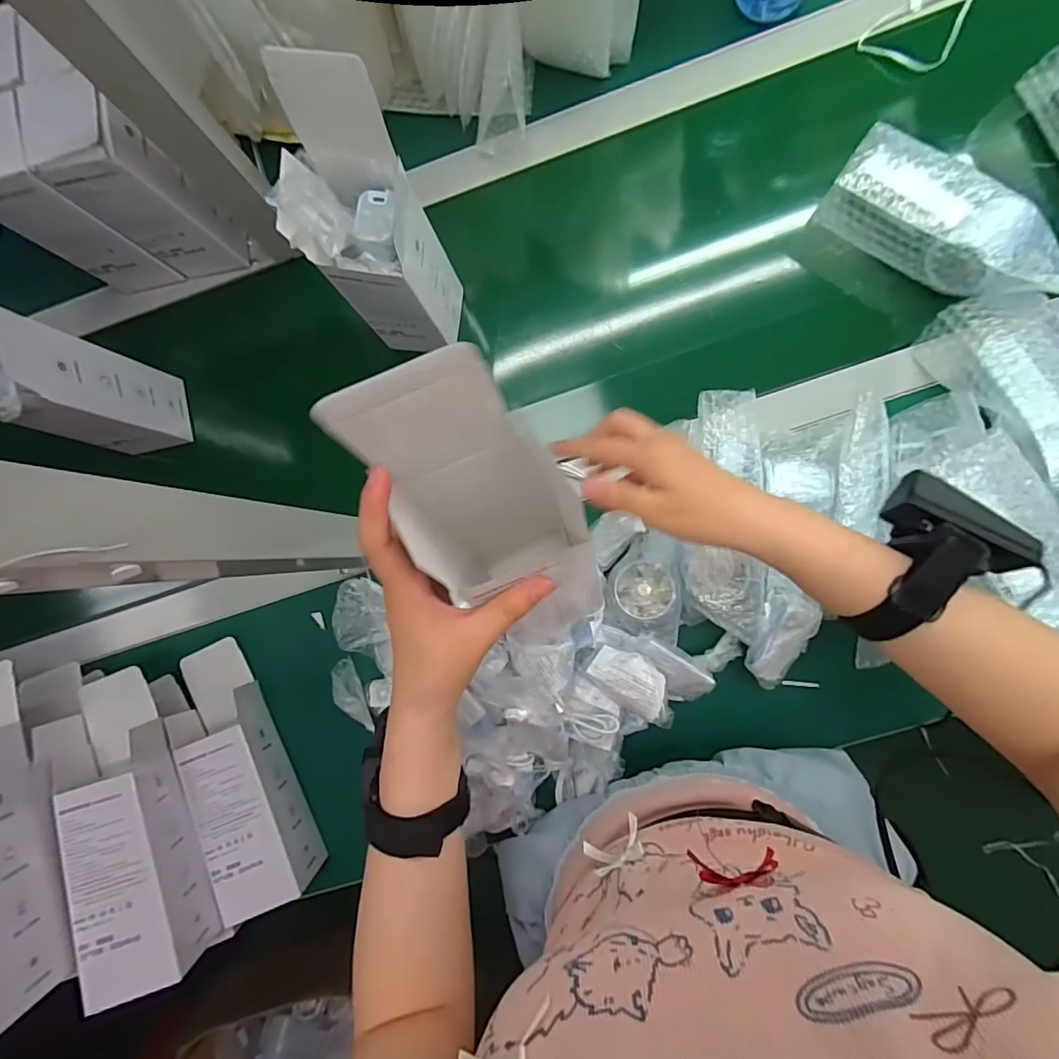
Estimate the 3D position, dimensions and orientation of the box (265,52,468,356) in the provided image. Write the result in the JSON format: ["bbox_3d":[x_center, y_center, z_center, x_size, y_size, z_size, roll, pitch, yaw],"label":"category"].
[{"bbox_3d":[-0.121,-0.229,0.419,0.087,0.221,0.104,8,89,6],"label":"box"}]

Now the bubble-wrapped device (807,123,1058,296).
[{"bbox_3d":[0.368,-0.276,0.462,0.192,0.064,0.071,35,92,6],"label":"bubble-wrapped device"}]

